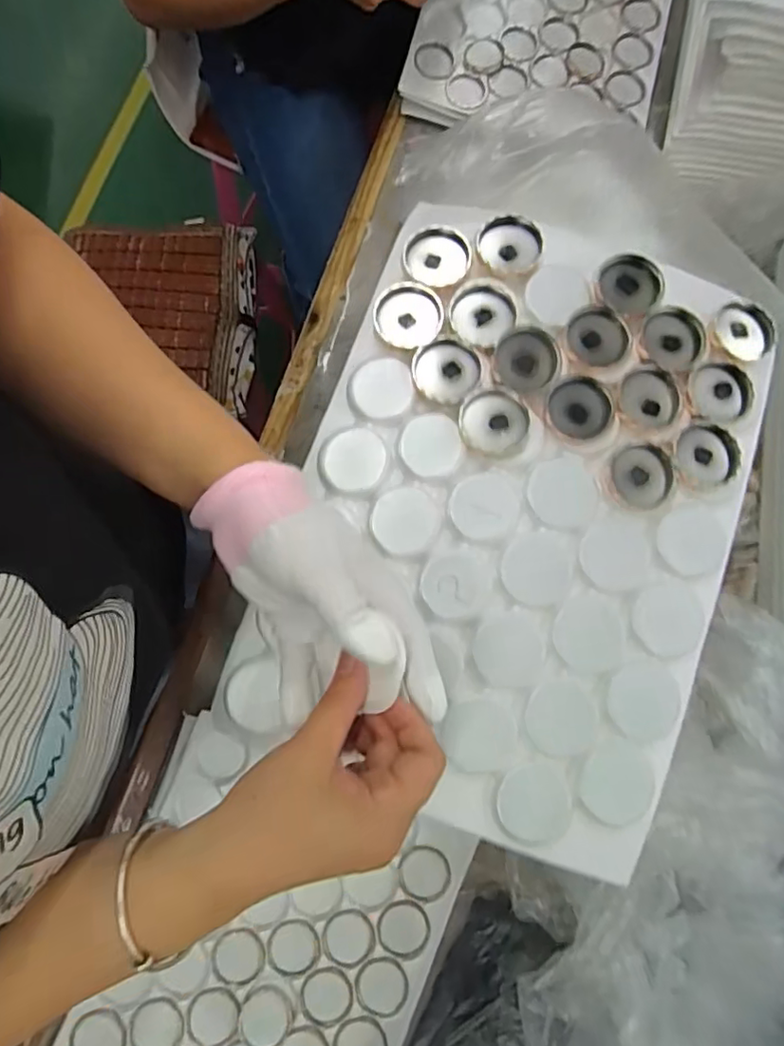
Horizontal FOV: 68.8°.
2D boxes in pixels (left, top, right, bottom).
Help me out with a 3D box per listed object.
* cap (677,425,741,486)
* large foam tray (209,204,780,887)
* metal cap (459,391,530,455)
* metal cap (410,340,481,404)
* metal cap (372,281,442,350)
[{"bbox_3d":[0.220,-0.047,0.399,0.040,0.010,0.040,0,80,0],"label":"cap"},{"bbox_3d":[0.086,-0.006,0.400,0.291,0.033,0.409,20,80,4],"label":"large foam tray"},{"bbox_3d":[0.071,-0.070,0.399,0.046,0.007,0.042,0,80,0],"label":"metal cap"},{"bbox_3d":[0.038,-0.106,0.405,0.047,0.007,0.045,0,80,0],"label":"metal cap"},{"bbox_3d":[0.012,-0.149,0.413,0.048,0.009,0.053,2,80,0],"label":"metal cap"}]

